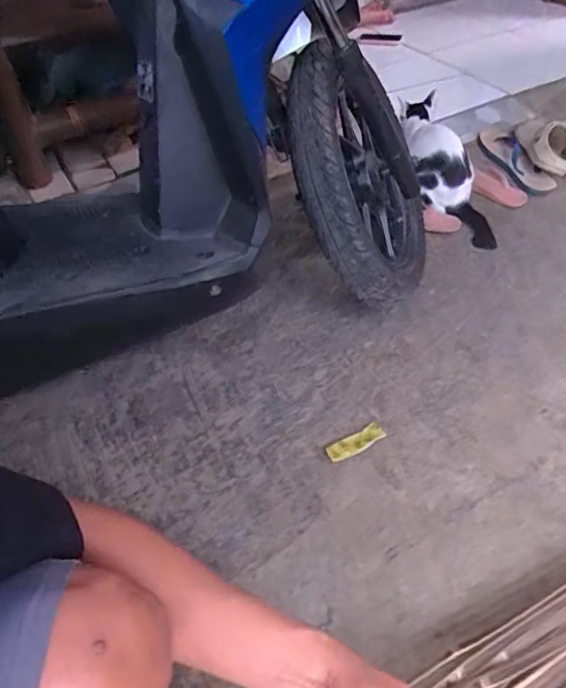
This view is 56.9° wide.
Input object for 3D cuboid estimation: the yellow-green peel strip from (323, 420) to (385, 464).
[{"bbox_3d":[0.118,0.160,0.844,0.099,0.010,0.033,-22,49,-15],"label":"yellow-green peel strip"}]

